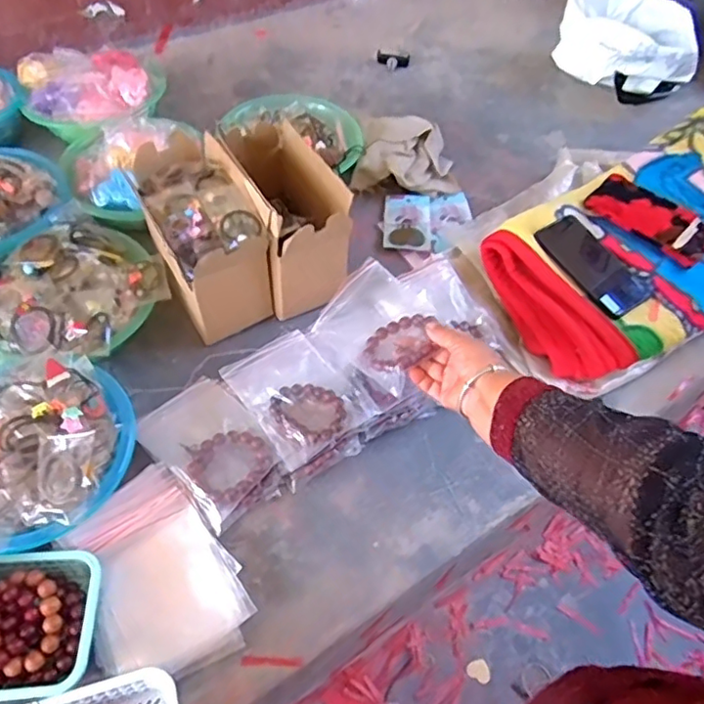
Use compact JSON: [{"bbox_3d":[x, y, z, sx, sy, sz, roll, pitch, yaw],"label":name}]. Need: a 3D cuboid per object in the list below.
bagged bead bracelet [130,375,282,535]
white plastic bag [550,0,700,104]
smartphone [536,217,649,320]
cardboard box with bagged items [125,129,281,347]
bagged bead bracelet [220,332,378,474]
[{"bbox_3d":[-0.164,0.103,0.690,0.157,0.024,0.112,39,61,22],"label":"bagged bead bracelet"},{"bbox_3d":[0.569,-0.635,1.228,0.198,0.145,0.296,-36,64,-26],"label":"white plastic bag"},{"bbox_3d":[0.336,-0.124,0.831,0.089,0.012,0.167,-23,59,-19],"label":"smartphone"},{"bbox_3d":[-0.200,-0.155,0.807,0.127,0.168,0.219,-26,60,-21],"label":"cardboard box with bagged items"},{"bbox_3d":[-0.071,0.047,0.726,0.118,0.025,0.168,-29,61,-22],"label":"bagged bead bracelet"}]

